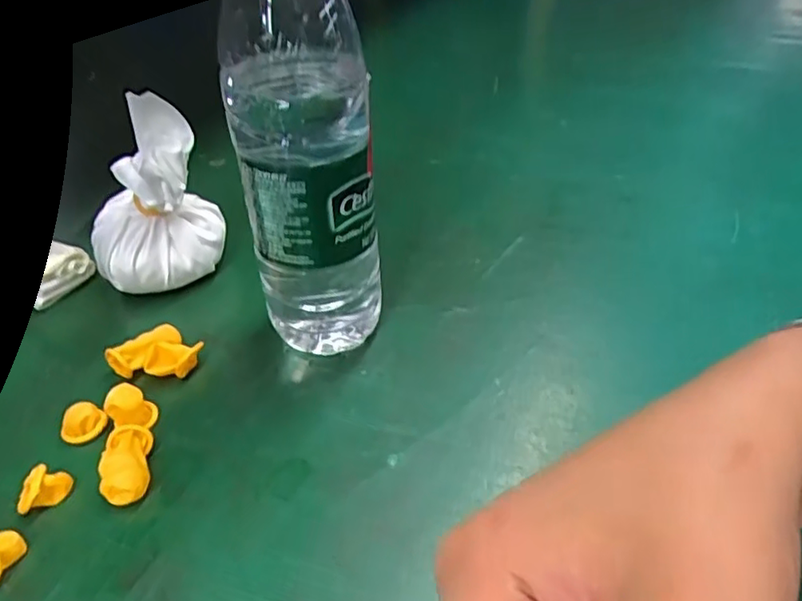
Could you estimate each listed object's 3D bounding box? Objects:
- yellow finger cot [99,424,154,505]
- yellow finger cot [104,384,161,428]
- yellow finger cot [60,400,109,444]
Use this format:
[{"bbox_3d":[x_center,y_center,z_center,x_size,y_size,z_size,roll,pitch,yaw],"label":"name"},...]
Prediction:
[{"bbox_3d":[-0.126,0.076,0.286,0.020,0.017,0.036,-9,40,-8],"label":"yellow finger cot"},{"bbox_3d":[-0.133,0.054,0.308,0.021,0.021,0.019,-25,44,-26],"label":"yellow finger cot"},{"bbox_3d":[-0.157,0.061,0.307,0.015,0.015,0.019,31,50,34],"label":"yellow finger cot"}]

